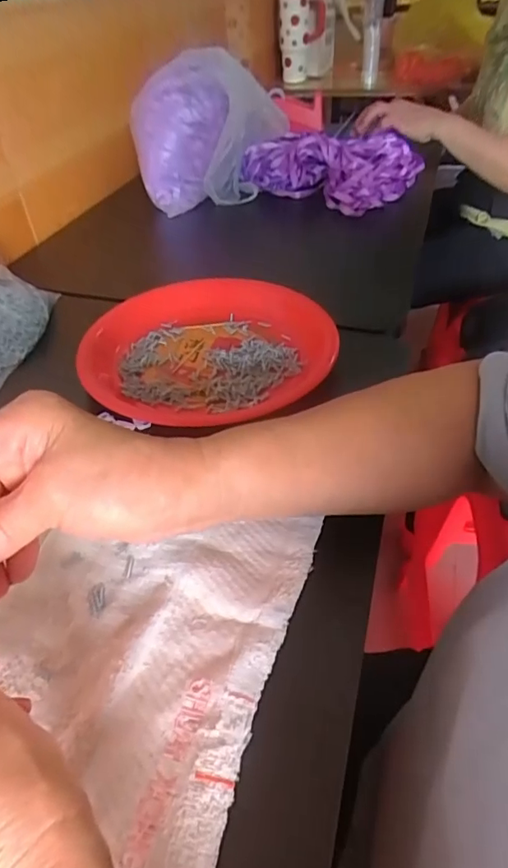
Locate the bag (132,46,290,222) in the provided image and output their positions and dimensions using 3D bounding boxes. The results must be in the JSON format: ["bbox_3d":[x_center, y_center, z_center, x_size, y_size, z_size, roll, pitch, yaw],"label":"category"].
[{"bbox_3d":[-0.063,-0.441,0.762,0.207,0.188,0.123,-1,42,-2],"label":"bag"}]

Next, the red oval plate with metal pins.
[{"bbox_3d":[-0.037,-0.085,0.485,0.220,0.039,0.223,-1,43,2],"label":"red oval plate with metal pins"}]

